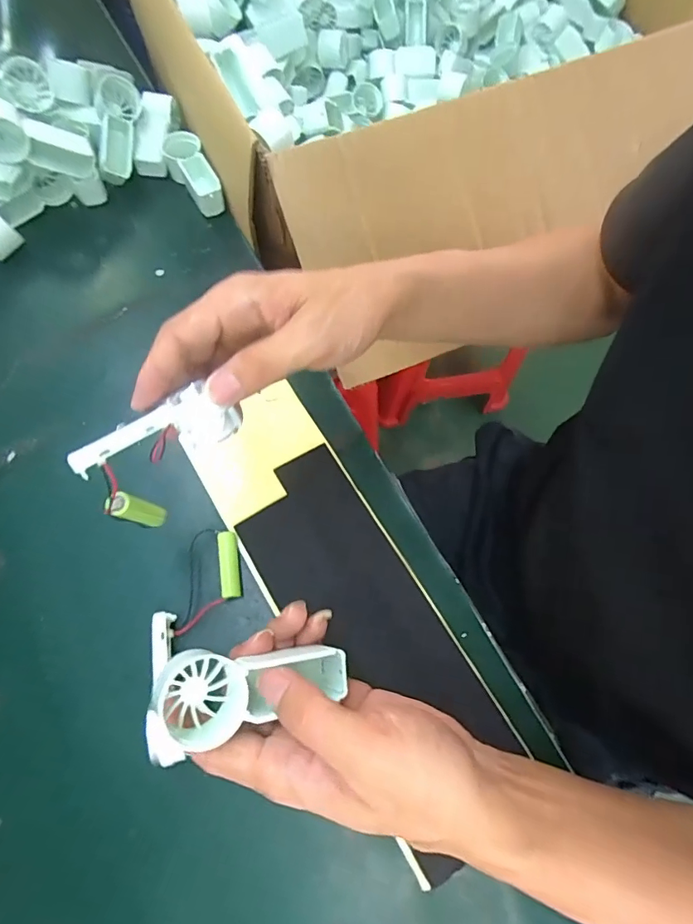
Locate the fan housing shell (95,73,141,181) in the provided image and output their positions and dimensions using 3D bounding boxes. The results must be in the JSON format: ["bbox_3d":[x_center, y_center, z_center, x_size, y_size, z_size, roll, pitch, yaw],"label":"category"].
[{"bbox_3d":[-0.238,-0.345,0.492,0.043,0.034,0.104,-1,84,-2],"label":"fan housing shell"}]

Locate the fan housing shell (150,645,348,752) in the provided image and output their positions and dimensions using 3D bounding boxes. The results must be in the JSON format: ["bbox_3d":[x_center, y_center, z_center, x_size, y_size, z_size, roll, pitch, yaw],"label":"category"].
[{"bbox_3d":[-0.047,0.112,0.240,0.095,0.028,0.041,-9,69,-8],"label":"fan housing shell"}]

